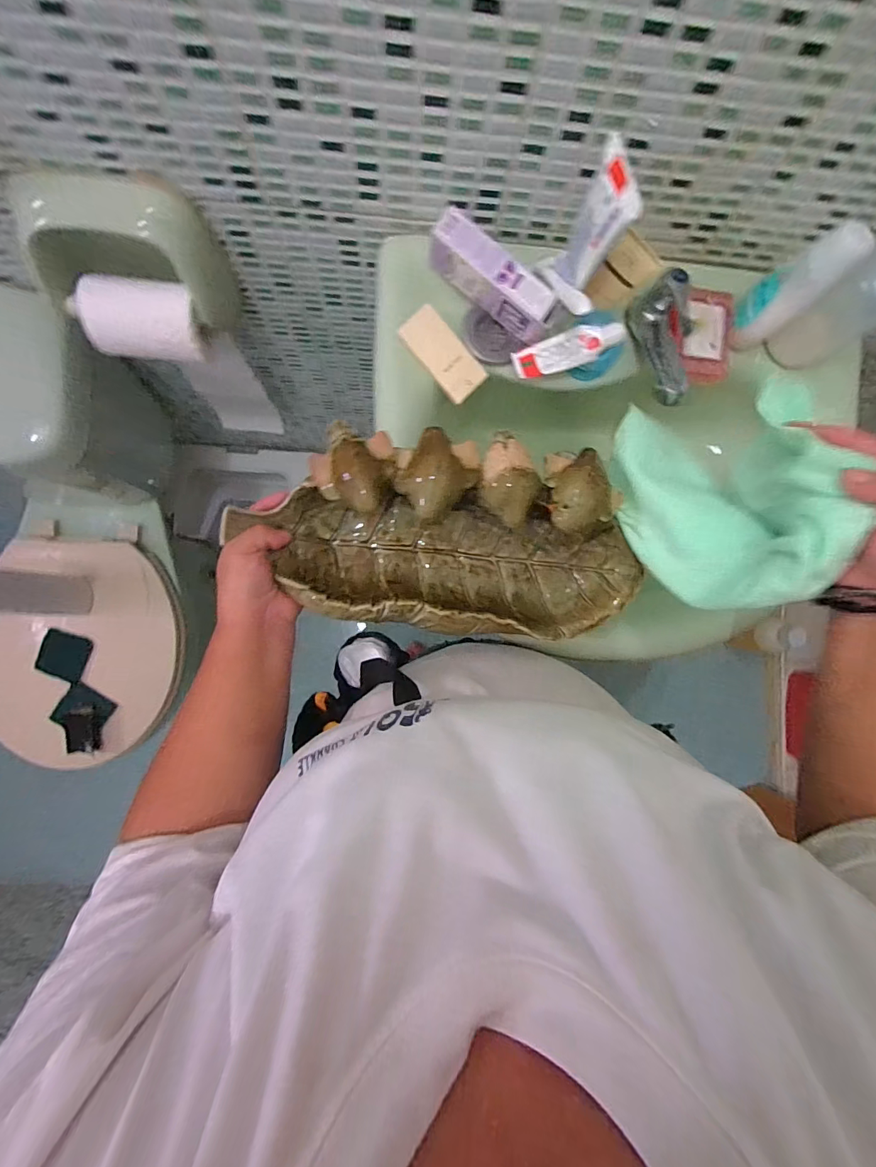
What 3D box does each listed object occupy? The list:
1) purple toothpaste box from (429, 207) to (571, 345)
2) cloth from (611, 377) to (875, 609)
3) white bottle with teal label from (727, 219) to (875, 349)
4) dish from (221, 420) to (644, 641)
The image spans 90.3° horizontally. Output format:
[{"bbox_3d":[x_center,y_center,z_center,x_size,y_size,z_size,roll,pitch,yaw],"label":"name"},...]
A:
[{"bbox_3d":[0.051,-0.260,0.381,0.129,0.046,0.025,36,85,-2],"label":"purple toothpaste box"},{"bbox_3d":[0.202,-0.061,0.311,0.088,0.114,0.152,-3,87,-5],"label":"cloth"},{"bbox_3d":[0.303,-0.254,0.376,0.040,0.104,0.042,0,87,-5],"label":"white bottle with teal label"},{"bbox_3d":[0.017,-0.036,0.362,0.294,0.074,0.149,4,87,-4],"label":"dish"}]

